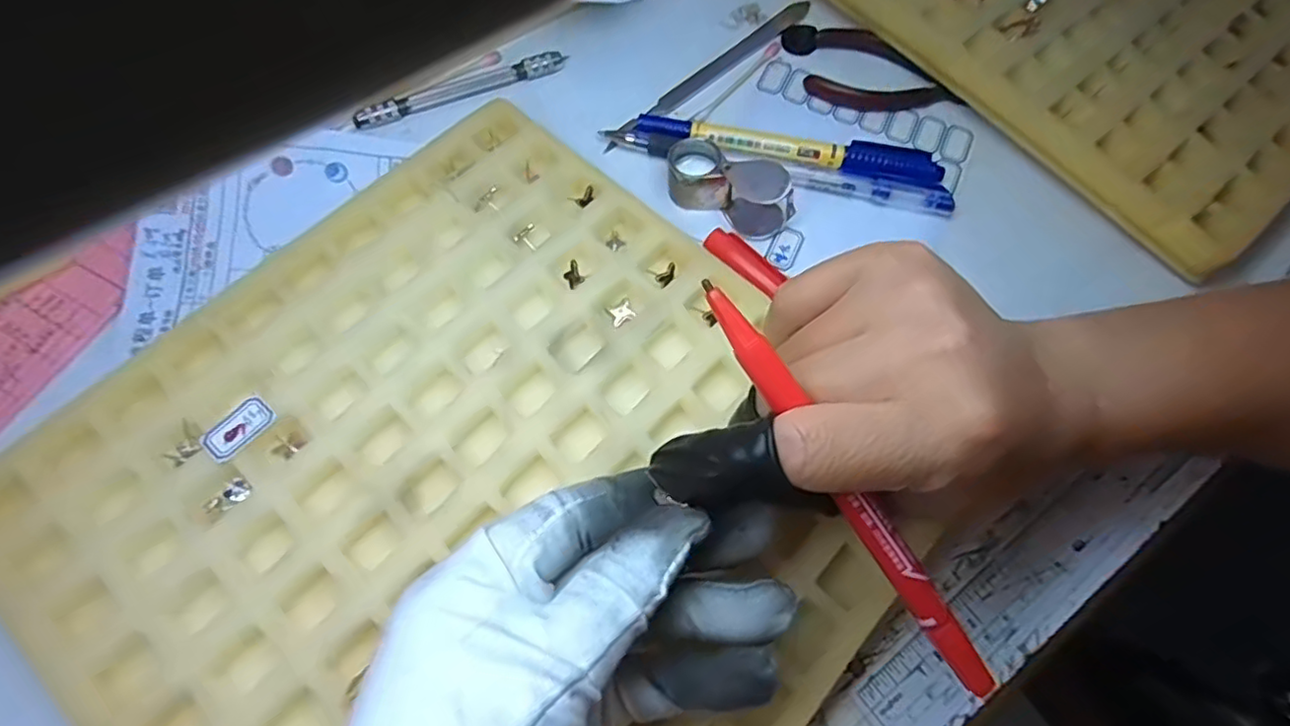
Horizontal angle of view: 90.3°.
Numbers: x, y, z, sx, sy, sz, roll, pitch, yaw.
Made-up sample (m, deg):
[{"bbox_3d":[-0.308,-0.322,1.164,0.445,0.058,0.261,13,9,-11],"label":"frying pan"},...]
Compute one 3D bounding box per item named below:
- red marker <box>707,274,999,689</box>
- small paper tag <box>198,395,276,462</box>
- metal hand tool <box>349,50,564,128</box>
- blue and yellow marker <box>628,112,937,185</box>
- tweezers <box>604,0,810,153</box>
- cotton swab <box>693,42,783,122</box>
[{"bbox_3d":[0.054,0.035,0.169,0.009,0.006,0.132,-36,93,-16],"label":"red marker"},{"bbox_3d":[-0.144,0.023,0.227,0.014,0.004,0.024,38,67,9],"label":"small paper tag"},{"bbox_3d":[-0.089,-0.135,0.313,0.104,0.006,0.010,-22,68,-11],"label":"metal hand tool"},{"bbox_3d":[0.068,-0.102,0.304,0.141,0.009,0.018,11,66,4],"label":"blue and yellow marker"},{"bbox_3d":[0.035,-0.151,0.331,0.011,0.014,0.148,42,71,16],"label":"tweezers"},{"bbox_3d":[0.048,-0.143,0.324,0.005,0.004,0.069,38,70,14],"label":"cotton swab"}]

